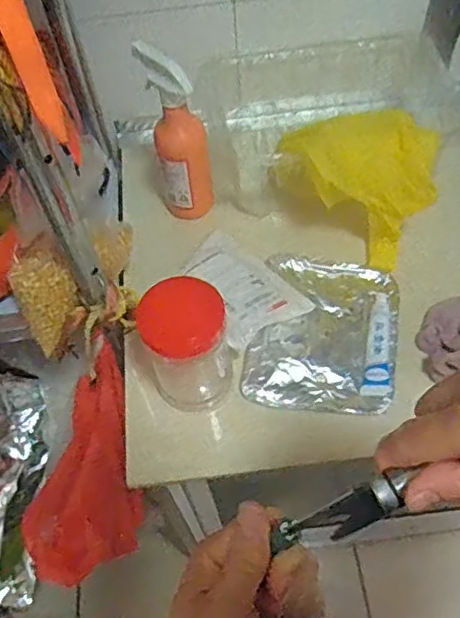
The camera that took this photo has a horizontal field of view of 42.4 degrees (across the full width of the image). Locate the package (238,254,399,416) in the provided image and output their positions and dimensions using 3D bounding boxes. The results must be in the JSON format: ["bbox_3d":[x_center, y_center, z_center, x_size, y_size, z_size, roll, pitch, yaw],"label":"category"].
[{"bbox_3d":[0.113,0.025,0.716,0.168,0.017,0.203,7,59,9],"label":"package"}]

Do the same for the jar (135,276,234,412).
[{"bbox_3d":[-0.046,0.042,0.644,0.084,0.151,0.077,-2,58,3],"label":"jar"}]

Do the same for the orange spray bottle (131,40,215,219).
[{"bbox_3d":[-0.062,-0.211,0.740,0.068,0.215,0.073,-10,58,-2],"label":"orange spray bottle"}]

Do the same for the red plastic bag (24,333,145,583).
[{"bbox_3d":[-0.193,0.195,0.802,0.129,0.361,0.135,13,19,12],"label":"red plastic bag"}]

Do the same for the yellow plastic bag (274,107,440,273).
[{"bbox_3d":[0.172,-0.156,0.695,0.160,0.204,0.046,-47,21,16],"label":"yellow plastic bag"}]

